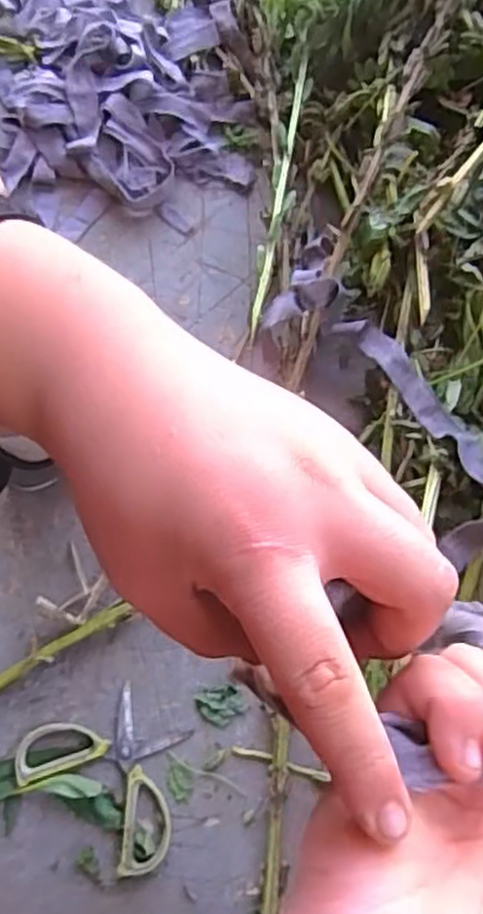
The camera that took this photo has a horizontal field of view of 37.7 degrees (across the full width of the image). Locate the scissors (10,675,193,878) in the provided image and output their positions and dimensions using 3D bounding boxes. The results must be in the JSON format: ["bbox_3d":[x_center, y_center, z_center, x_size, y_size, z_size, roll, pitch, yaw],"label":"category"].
[{"bbox_3d":[-0.129,0.315,0.719,0.176,0.008,0.135,37,77,10],"label":"scissors"}]

